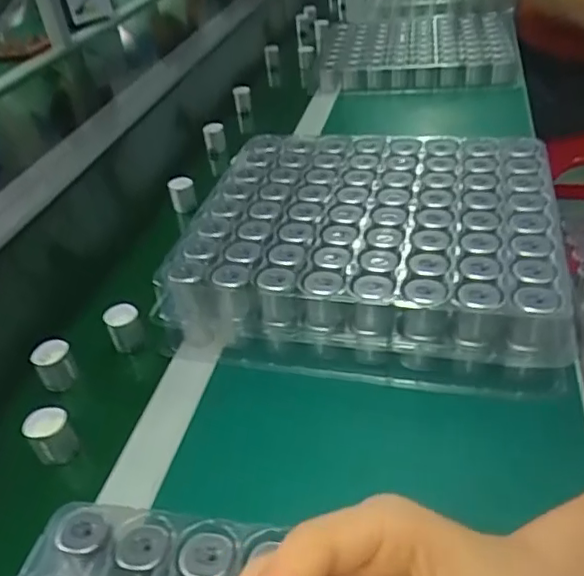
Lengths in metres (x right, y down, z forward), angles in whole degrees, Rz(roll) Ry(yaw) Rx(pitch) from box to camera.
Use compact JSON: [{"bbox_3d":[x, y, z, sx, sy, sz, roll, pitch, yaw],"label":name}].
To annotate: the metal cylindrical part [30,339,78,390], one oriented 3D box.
[{"bbox_3d":[-0.208,0.068,0.525,0.031,0.038,0.025,-23,40,-20],"label":"metal cylindrical part"}]

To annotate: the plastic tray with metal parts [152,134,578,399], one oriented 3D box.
[{"bbox_3d":[0.075,-0.049,0.586,0.332,0.075,0.309,3,38,14],"label":"plastic tray with metal parts"}]

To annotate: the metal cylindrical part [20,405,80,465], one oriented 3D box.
[{"bbox_3d":[-0.186,0.114,0.460,0.031,0.036,0.027,-28,42,-25],"label":"metal cylindrical part"}]

